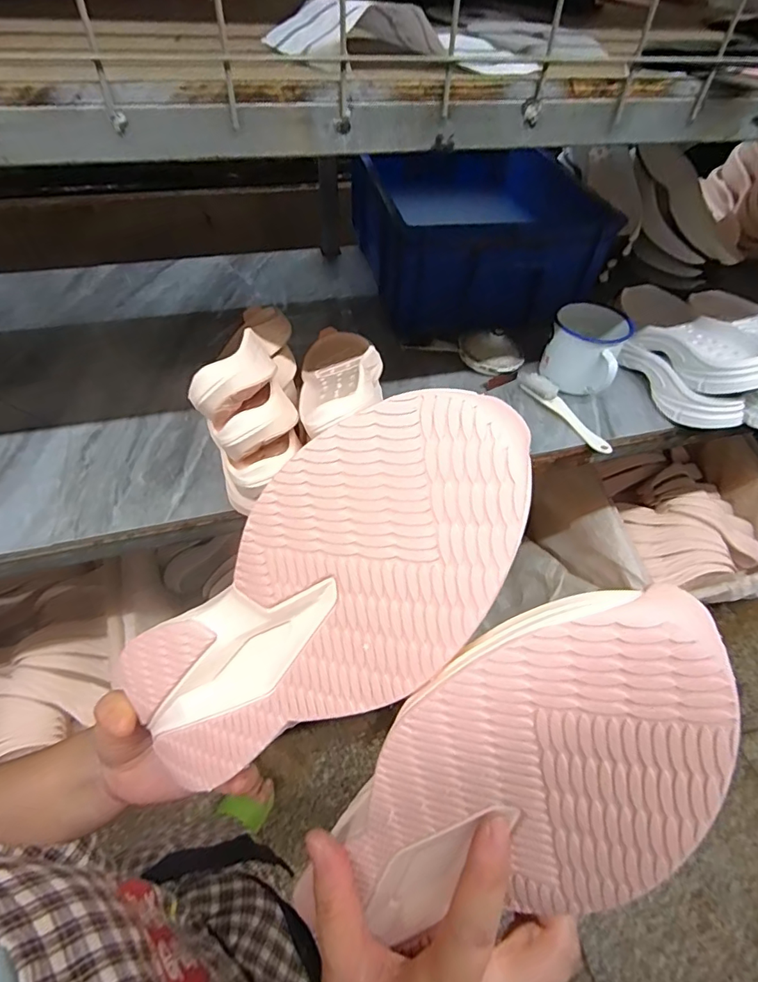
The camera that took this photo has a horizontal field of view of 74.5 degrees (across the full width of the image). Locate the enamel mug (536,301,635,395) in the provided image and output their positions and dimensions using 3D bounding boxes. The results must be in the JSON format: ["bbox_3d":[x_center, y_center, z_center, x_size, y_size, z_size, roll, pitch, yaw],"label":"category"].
[{"bbox_3d":[0.297,-0.205,0.719,0.099,0.086,0.099,2,50,-2],"label":"enamel mug"}]

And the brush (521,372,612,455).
[{"bbox_3d":[0.259,-0.116,0.694,0.024,0.029,0.174,-22,55,-20],"label":"brush"}]

